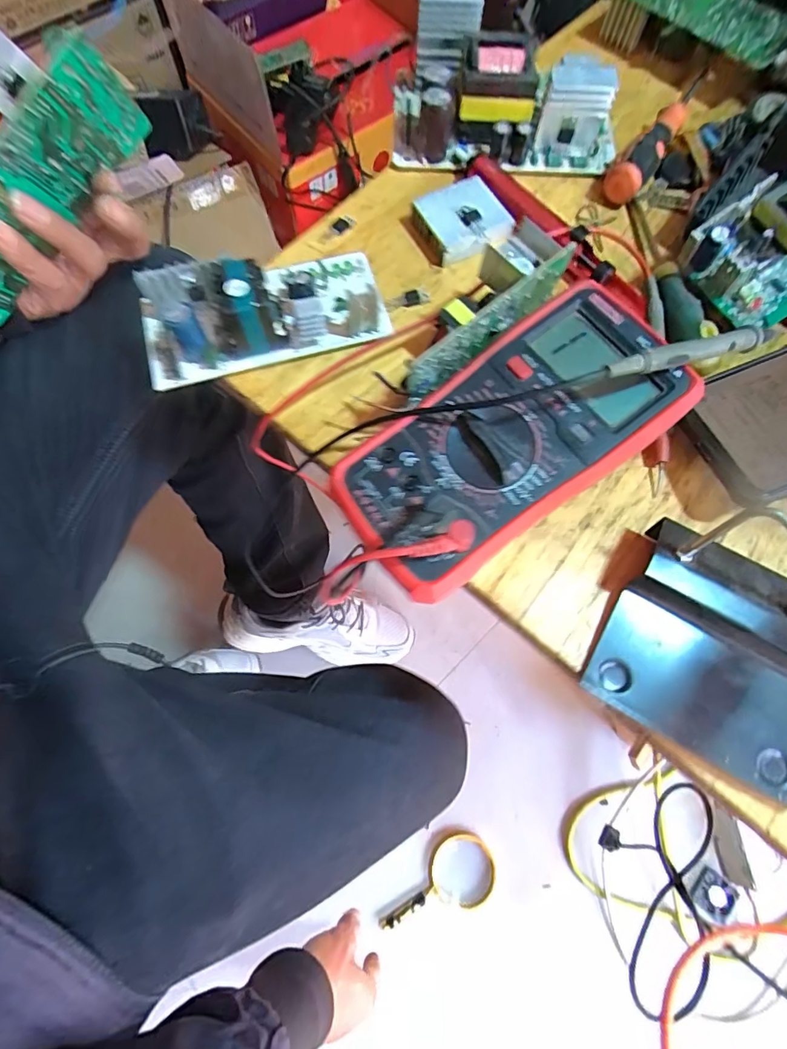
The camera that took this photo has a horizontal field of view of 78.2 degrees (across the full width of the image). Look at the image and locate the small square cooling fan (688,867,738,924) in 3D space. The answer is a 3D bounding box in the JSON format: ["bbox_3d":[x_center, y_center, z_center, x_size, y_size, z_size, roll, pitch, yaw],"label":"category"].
[{"bbox_3d":[0.444,0.517,0.674,0.055,0.007,0.052,-52,44,5],"label":"small square cooling fan"}]

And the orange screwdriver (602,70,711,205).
[{"bbox_3d":[0.206,-0.303,0.361,0.025,0.024,0.173,33,74,10],"label":"orange screwdriver"}]

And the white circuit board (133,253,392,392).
[{"bbox_3d":[-0.081,-0.139,0.291,0.148,0.043,0.075,-19,73,-7],"label":"white circuit board"}]

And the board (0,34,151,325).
[{"bbox_3d":[-0.207,-0.184,0.272,0.009,0.076,0.160,43,95,-10],"label":"board"}]

